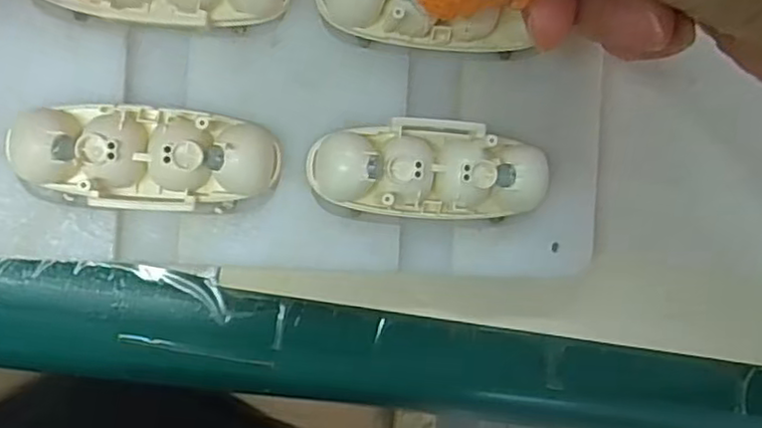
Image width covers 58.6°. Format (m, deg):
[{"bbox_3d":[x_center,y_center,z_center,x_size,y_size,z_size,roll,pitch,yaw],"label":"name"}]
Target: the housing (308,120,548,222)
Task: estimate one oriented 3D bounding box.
[{"bbox_3d":[0.012,-0.012,0.179,0.060,0.016,0.025,4,91,-9],"label":"housing"}]

